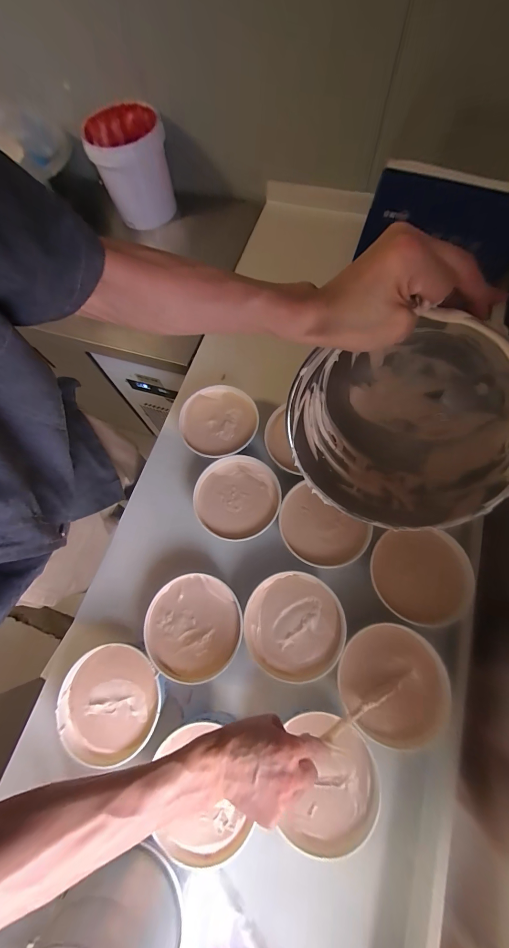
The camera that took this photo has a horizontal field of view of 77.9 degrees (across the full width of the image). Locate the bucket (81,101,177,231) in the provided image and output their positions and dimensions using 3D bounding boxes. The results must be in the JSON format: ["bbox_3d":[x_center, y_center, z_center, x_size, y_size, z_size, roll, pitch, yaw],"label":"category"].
[{"bbox_3d":[-0.323,-0.820,0.875,0.190,0.222,0.177,-1,71,4],"label":"bucket"}]

